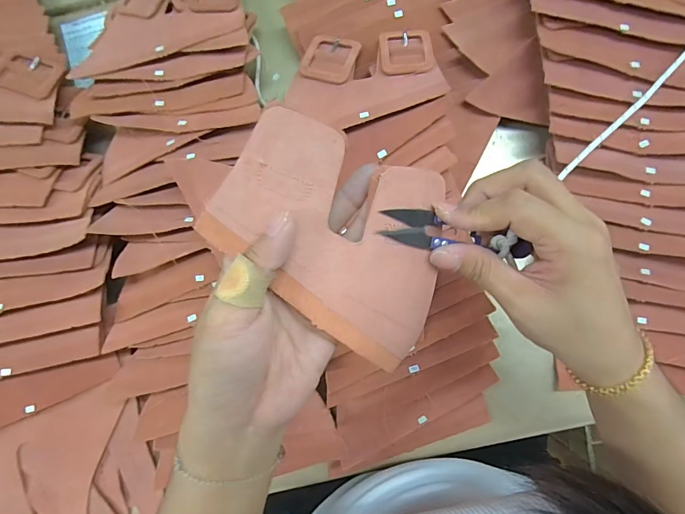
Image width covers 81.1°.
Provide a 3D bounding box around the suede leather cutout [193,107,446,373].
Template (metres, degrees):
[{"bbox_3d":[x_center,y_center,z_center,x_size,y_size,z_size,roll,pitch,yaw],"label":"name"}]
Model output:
[{"bbox_3d":[0.003,-0.011,0.217,0.138,0.015,0.100,32,92,-17],"label":"suede leather cutout"}]

